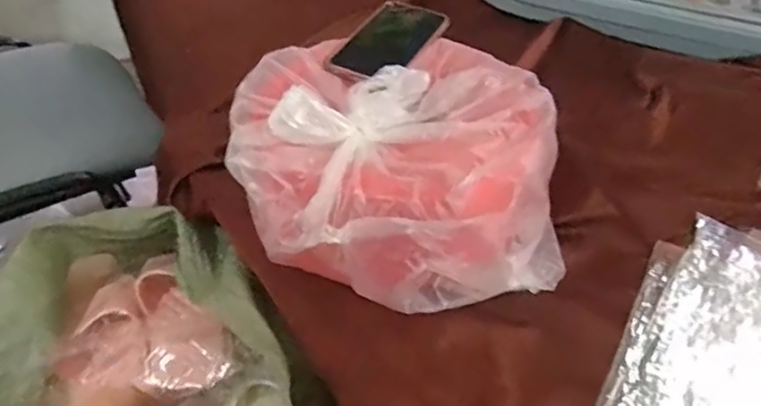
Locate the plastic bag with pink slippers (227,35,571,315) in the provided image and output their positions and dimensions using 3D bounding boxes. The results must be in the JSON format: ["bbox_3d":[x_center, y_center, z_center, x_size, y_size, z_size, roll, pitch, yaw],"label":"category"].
[{"bbox_3d":[0.023,-0.043,0.553,0.292,0.144,0.275,-5,43,-4],"label":"plastic bag with pink slippers"}]

